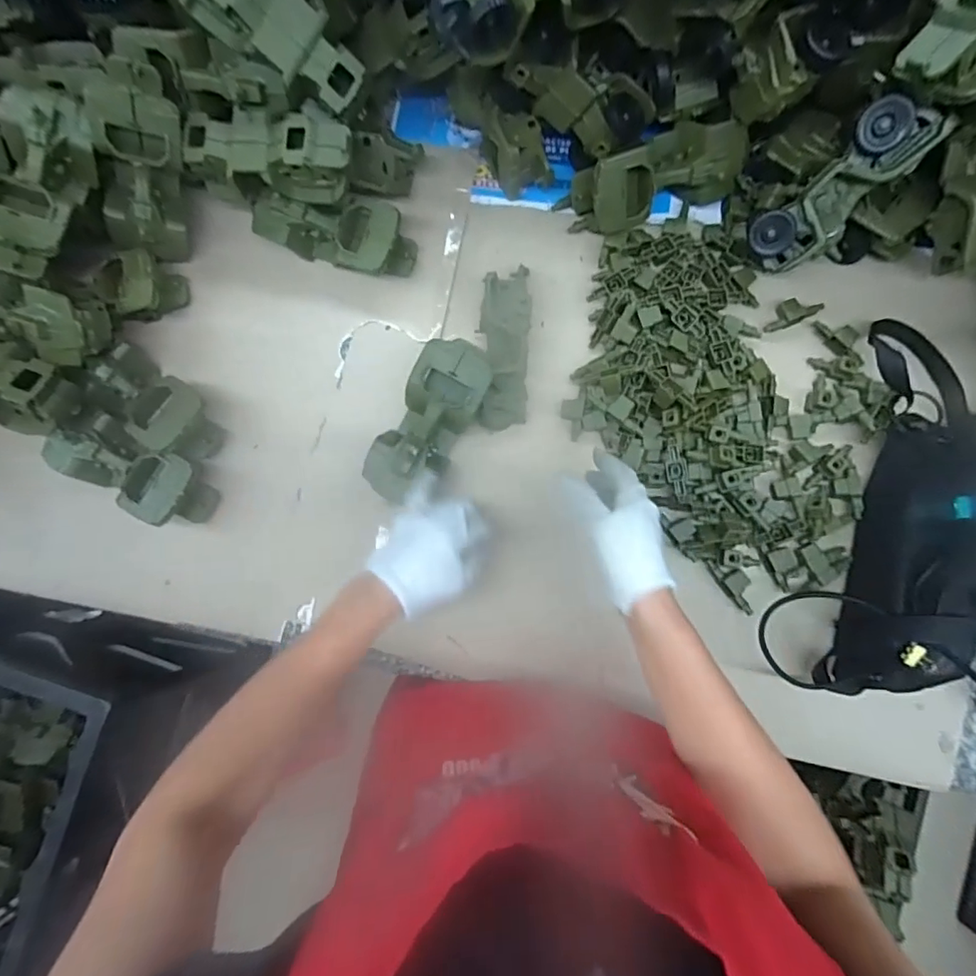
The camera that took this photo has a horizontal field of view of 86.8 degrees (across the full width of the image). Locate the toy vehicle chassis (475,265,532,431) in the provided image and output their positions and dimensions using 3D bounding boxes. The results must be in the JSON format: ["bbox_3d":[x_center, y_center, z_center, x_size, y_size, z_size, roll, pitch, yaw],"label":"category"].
[{"bbox_3d":[0.020,-0.159,0.586,0.057,0.036,0.176,-2,83,3],"label":"toy vehicle chassis"}]

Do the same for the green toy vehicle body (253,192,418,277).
[{"bbox_3d":[-0.180,-0.288,0.599,0.186,0.060,0.076,11,83,4],"label":"green toy vehicle body"}]

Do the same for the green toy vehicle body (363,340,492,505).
[{"bbox_3d":[-0.062,-0.067,0.564,0.077,0.067,0.177,28,85,6],"label":"green toy vehicle body"}]

